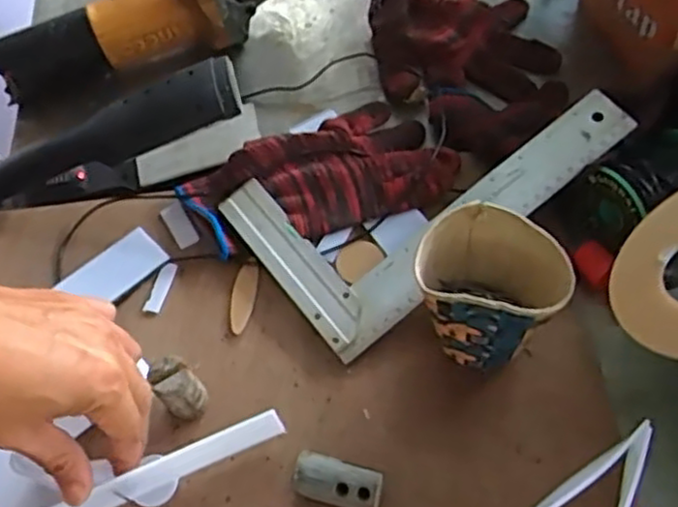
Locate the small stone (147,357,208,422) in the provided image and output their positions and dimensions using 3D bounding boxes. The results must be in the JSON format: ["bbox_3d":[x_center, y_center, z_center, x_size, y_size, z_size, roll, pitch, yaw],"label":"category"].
[{"bbox_3d":[-0.097,0.085,0.441,0.024,0.055,0.024,-4,58,6],"label":"small stone"}]

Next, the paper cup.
[{"bbox_3d":[0.092,0.026,0.431,0.082,0.093,0.067,15,62,17],"label":"paper cup"}]

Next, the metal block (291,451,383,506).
[{"bbox_3d":[0.000,0.135,0.418,0.051,0.024,0.024,9,60,14],"label":"metal block"}]

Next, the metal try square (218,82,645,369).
[{"bbox_3d":[0.060,-0.060,0.502,0.257,0.014,0.147,-39,71,-5],"label":"metal try square"}]

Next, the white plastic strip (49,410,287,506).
[{"bbox_3d":[-0.094,0.148,0.405,0.152,0.049,0.066,-27,59,-14],"label":"white plastic strip"}]

